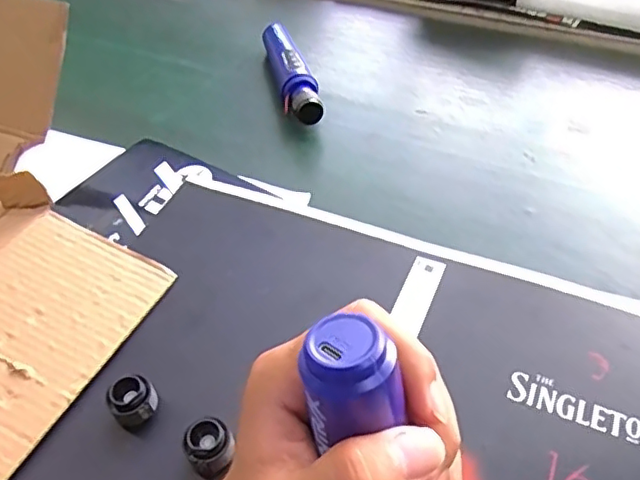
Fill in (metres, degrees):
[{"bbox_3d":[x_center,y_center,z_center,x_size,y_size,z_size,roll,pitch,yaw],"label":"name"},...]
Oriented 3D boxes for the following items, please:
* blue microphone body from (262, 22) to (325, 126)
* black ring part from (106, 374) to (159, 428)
[{"bbox_3d":[-0.032,-0.189,0.661,0.040,0.034,0.192,-11,47,-7],"label":"blue microphone body"},{"bbox_3d":[-0.120,0.105,0.380,0.028,0.027,0.024,-18,48,-13],"label":"black ring part"}]

